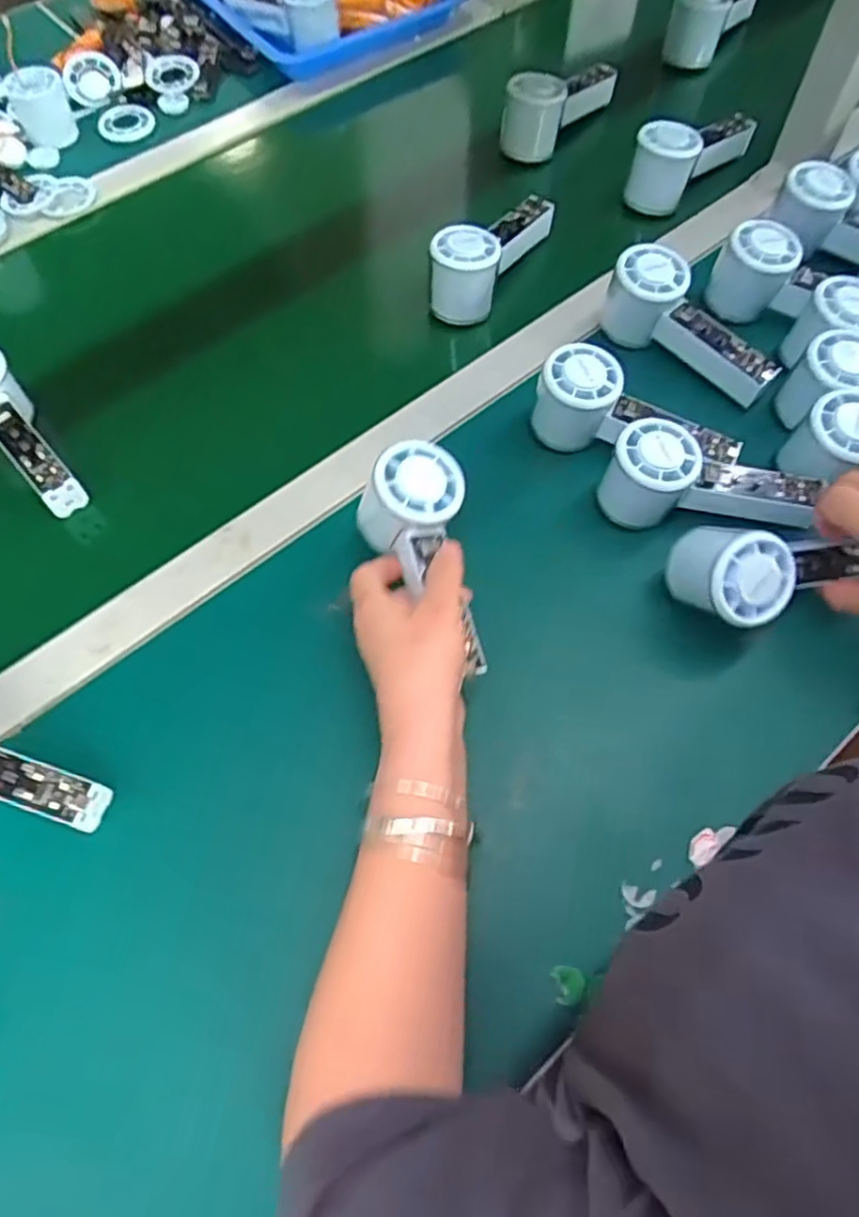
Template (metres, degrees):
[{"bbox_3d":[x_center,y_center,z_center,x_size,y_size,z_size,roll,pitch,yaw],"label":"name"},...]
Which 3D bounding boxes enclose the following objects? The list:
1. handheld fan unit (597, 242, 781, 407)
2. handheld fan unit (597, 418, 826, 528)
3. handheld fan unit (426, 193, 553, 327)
[{"bbox_3d":[0.208,-0.224,0.584,0.153,0.067,0.049,41,69,4],"label":"handheld fan unit"},{"bbox_3d":[0.196,-0.086,0.511,0.160,0.061,0.054,11,62,-9],"label":"handheld fan unit"},{"bbox_3d":[0.056,-0.316,0.625,0.061,0.069,0.154,33,71,12],"label":"handheld fan unit"}]

